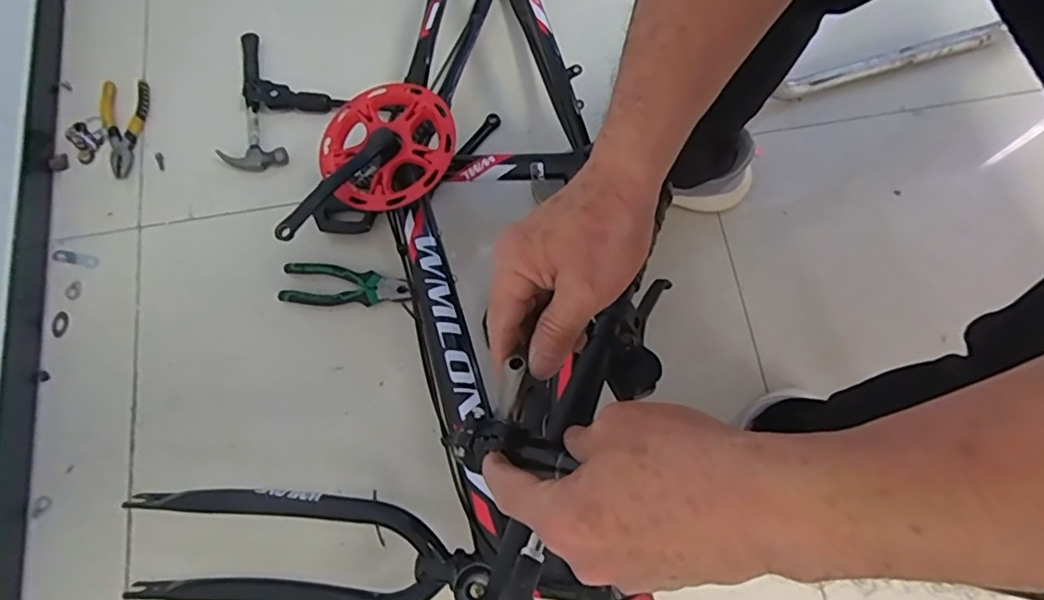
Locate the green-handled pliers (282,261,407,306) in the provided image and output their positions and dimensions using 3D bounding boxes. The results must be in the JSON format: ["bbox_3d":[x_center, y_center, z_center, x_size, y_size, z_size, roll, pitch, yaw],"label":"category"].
[{"bbox_3d":[-0.231,-0.017,0.756,0.162,0.025,0.056,6,74,3],"label":"green-handled pliers"}]

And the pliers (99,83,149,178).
[{"bbox_3d":[-0.572,-0.244,0.828,0.056,0.023,0.145,2,86,3],"label":"pliers"}]

